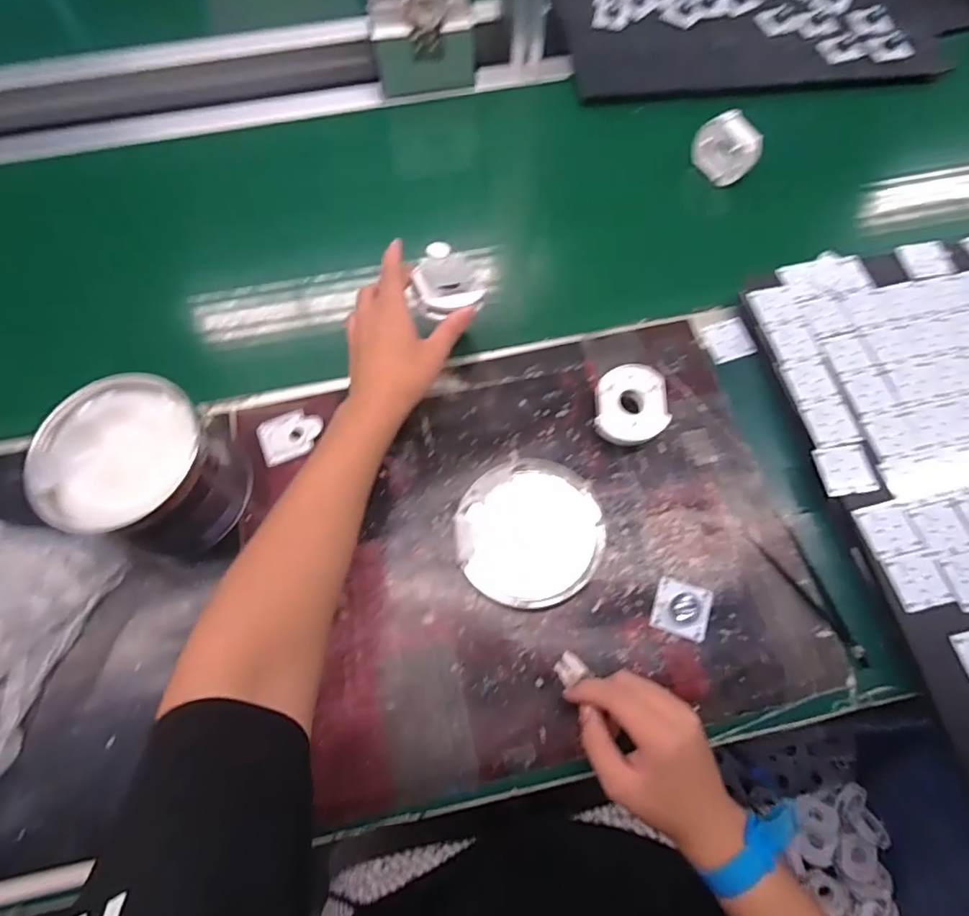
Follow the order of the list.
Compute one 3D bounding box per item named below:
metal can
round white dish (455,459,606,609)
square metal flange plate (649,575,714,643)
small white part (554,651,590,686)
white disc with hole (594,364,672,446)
[{"bbox_3d":[-0.282,0.009,0.470,0.124,0.101,0.125,0,70,1],"label":"metal can"},{"bbox_3d":[0.041,0.064,0.491,0.126,0.016,0.129,0,70,1],"label":"round white dish"},{"bbox_3d":[0.167,0.127,0.464,0.045,0.014,0.045,19,71,8],"label":"square metal flange plate"},{"bbox_3d":[0.071,0.173,0.452,0.023,0.004,0.023,-40,74,-12],"label":"small white part"},{"bbox_3d":[0.135,-0.047,0.520,0.063,0.042,0.077,1,70,2],"label":"white disc with hole"}]

